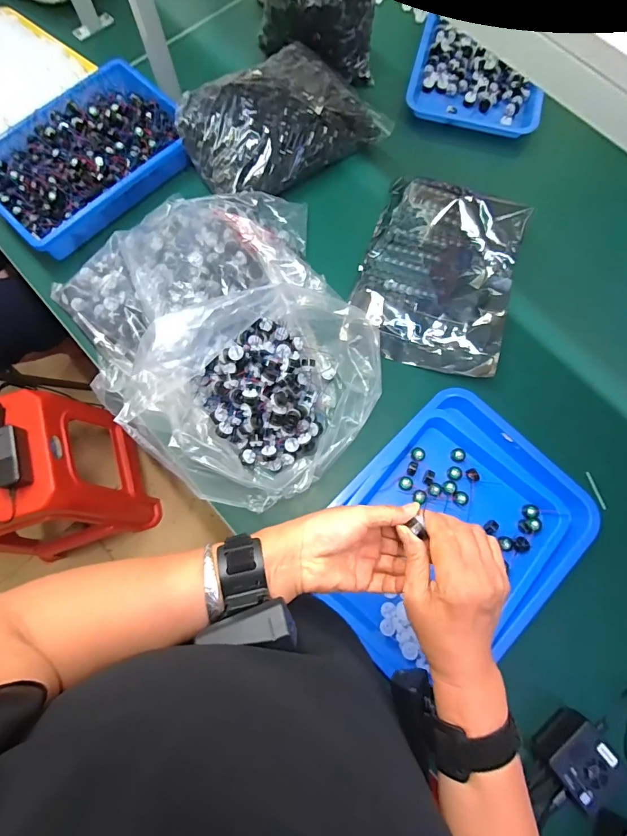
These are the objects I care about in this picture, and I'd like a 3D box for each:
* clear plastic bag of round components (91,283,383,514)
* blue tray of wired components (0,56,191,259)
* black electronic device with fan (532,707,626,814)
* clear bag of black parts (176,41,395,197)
[{"bbox_3d":[-0.056,-0.048,0.566,0.256,0.164,0.340,43,79,10],"label":"clear plastic bag of round components"},{"bbox_3d":[-0.421,-0.485,0.750,0.373,0.064,0.253,-43,80,-10],"label":"blue tray of wired components"},{"bbox_3d":[0.334,0.424,0.505,0.080,0.036,0.076,-39,79,-9],"label":"black electronic device with fan"},{"bbox_3d":[-0.059,-0.540,0.730,0.344,0.089,0.206,-33,78,-8],"label":"clear bag of black parts"}]

